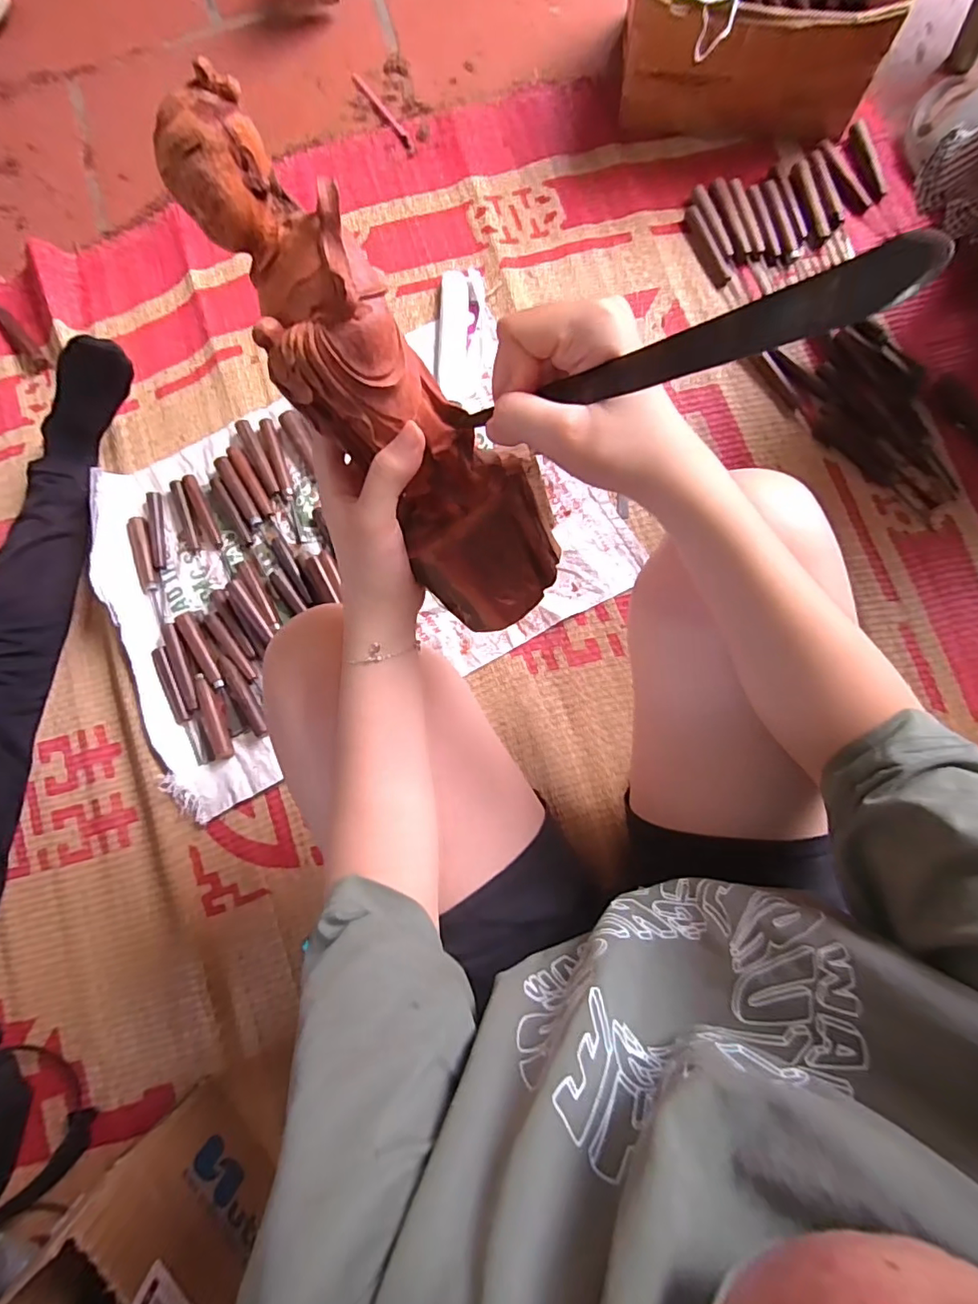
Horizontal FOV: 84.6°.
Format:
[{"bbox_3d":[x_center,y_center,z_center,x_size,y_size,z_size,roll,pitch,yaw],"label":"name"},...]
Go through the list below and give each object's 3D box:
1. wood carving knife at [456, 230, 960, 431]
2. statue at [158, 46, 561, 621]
[{"bbox_3d":[0.056,-0.115,0.220,0.200,0.013,0.017,5,81,44],"label":"wood carving knife"},{"bbox_3d":[-0.050,-0.126,0.278,0.079,0.062,0.255,-39,119,-2],"label":"statue"}]

